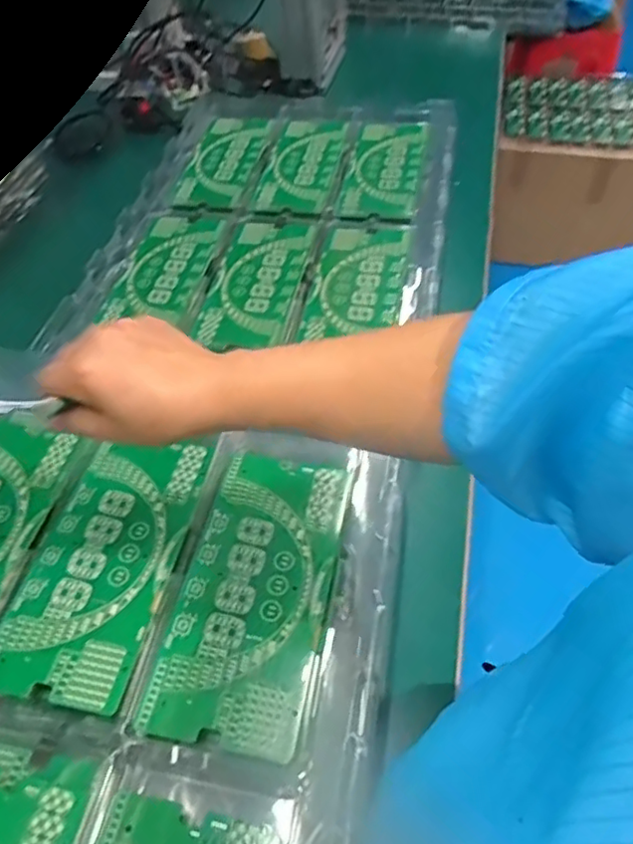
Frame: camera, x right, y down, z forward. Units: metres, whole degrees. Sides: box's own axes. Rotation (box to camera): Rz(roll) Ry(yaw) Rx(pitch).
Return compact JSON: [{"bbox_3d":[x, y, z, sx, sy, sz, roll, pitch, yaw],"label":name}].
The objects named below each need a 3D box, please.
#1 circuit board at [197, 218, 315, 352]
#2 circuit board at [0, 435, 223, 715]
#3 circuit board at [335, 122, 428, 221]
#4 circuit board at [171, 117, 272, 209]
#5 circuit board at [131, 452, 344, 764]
[{"bbox_3d":[-0.073,-0.186,0.784,0.107,0.009,0.228,7,57,12],"label":"circuit board"},{"bbox_3d":[-0.175,0.108,0.515,0.113,0.005,0.239,10,52,7],"label":"circuit board"},{"bbox_3d":[0.106,-0.386,0.922,0.111,0.011,0.219,6,60,16],"label":"circuit board"},{"bbox_3d":[-0.147,-0.415,0.963,0.108,0.009,0.235,4,57,13],"label":"circuit board"},{"bbox_3d":[-0.048,0.130,0.491,0.113,0.004,0.237,9,52,7],"label":"circuit board"}]

